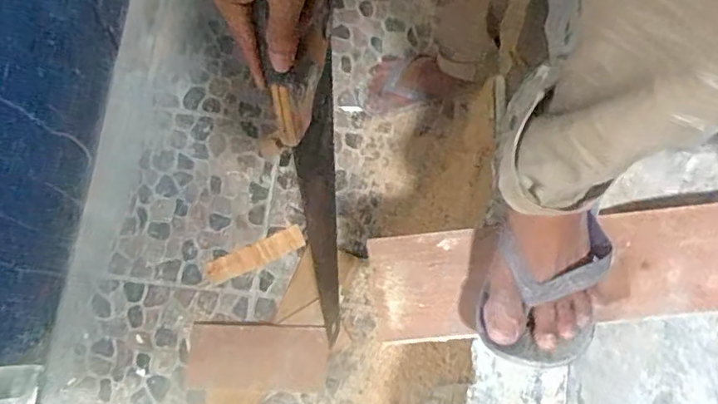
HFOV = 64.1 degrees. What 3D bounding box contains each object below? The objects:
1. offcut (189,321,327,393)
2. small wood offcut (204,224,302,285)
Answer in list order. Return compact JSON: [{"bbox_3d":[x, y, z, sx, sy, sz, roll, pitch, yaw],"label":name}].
[{"bbox_3d":[-0.175,0.264,0.977,0.238,0.011,0.107,0,74,9],"label":"offcut"},{"bbox_3d":[-0.190,0.097,1.051,0.183,0.006,0.046,-24,77,-6],"label":"small wood offcut"}]

